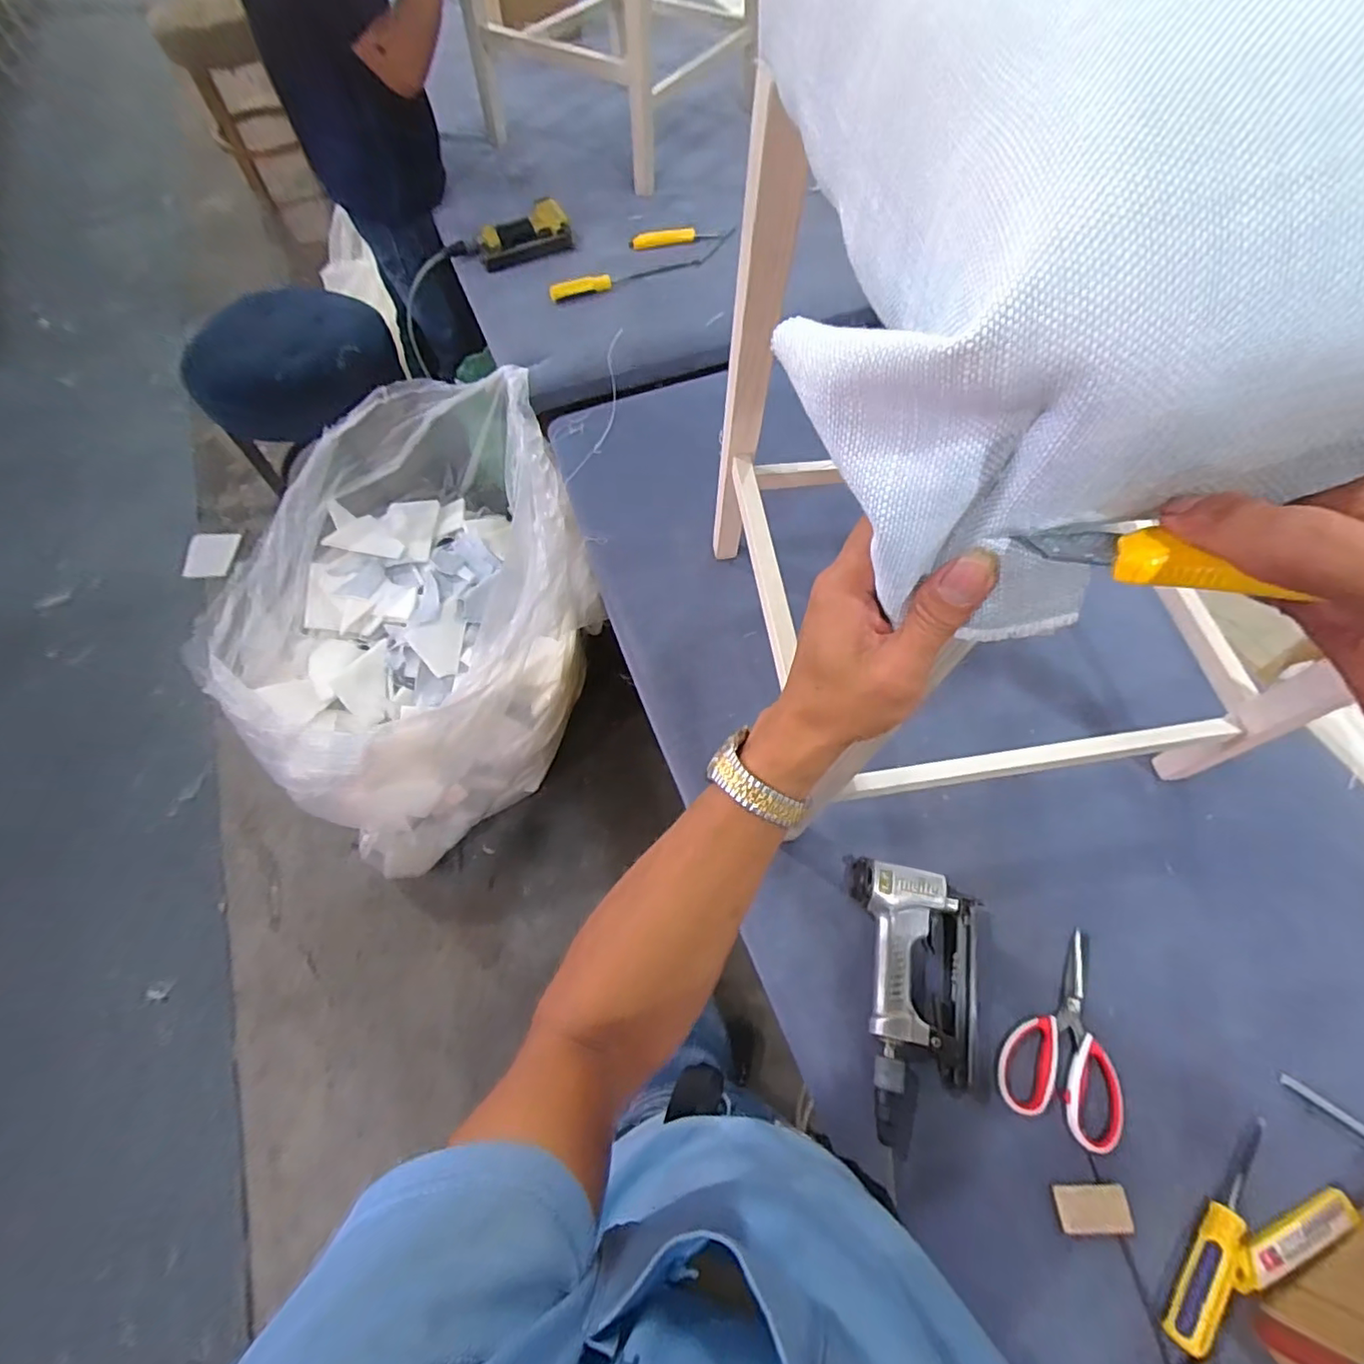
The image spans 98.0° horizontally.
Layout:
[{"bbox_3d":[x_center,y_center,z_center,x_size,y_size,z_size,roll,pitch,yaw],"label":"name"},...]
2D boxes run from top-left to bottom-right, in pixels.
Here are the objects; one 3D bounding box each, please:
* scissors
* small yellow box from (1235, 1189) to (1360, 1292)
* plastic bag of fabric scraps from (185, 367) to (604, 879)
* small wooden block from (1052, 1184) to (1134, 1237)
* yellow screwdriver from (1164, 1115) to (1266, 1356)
[{"bbox_3d":[0.395,0.353,0.604,0.107,0.009,0.183,23,66,12],"label":"scissors"},{"bbox_3d":[0.539,0.492,0.523,0.133,0.010,0.027,-19,65,-9],"label":"small yellow box"},{"bbox_3d":[-0.593,-0.139,1.250,0.759,0.651,0.723,-39,69,-18],"label":"plastic bag of fabric scraps"},{"bbox_3d":[0.377,0.483,0.542,0.062,0.008,0.036,-4,63,-2],"label":"small wooden block"},{"bbox_3d":[0.482,0.485,0.528,0.027,0.017,0.200,38,69,18],"label":"yellow screwdriver"}]

